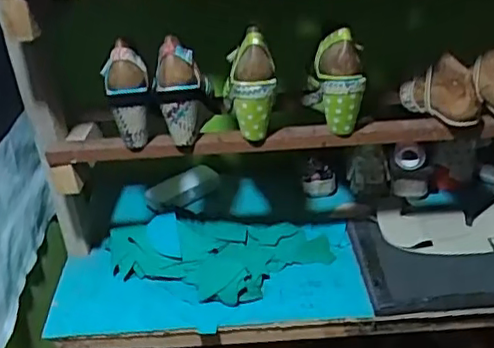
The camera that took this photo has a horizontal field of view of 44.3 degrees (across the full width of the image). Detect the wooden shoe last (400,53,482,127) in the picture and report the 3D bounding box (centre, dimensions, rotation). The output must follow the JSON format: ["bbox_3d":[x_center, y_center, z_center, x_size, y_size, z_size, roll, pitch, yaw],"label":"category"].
[{"bbox_3d":[0.321,-0.150,1.044,0.060,0.099,0.207,-10,18,-10],"label":"wooden shoe last"}]

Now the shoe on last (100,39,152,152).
[{"bbox_3d":[-0.162,-0.106,0.833,0.058,0.160,0.055,-10,31,-10],"label":"shoe on last"}]

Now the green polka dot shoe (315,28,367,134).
[{"bbox_3d":[0.148,-0.149,0.953,0.072,0.091,0.158,-2,72,3],"label":"green polka dot shoe"}]

